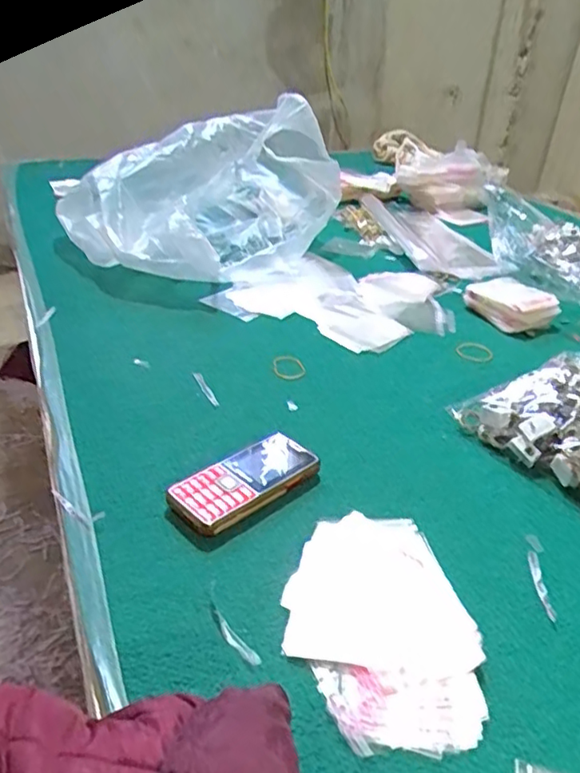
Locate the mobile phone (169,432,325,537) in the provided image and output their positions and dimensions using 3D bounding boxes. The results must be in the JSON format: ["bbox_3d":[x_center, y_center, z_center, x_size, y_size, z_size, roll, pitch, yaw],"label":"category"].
[{"bbox_3d":[-0.035,0.078,0.491,0.053,0.023,0.128,29,41,36],"label":"mobile phone"}]

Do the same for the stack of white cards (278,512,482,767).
[{"bbox_3d":[0.058,0.150,0.390,0.116,0.015,0.164,1,32,-3],"label":"stack of white cards"}]

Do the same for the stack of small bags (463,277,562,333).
[{"bbox_3d":[0.308,-0.115,0.820,0.089,0.040,0.106,-8,33,-16],"label":"stack of small bags"}]

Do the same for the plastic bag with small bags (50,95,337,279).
[{"bbox_3d":[-0.115,-0.319,0.957,0.410,0.212,0.290,-24,40,-36],"label":"plastic bag with small bags"}]

